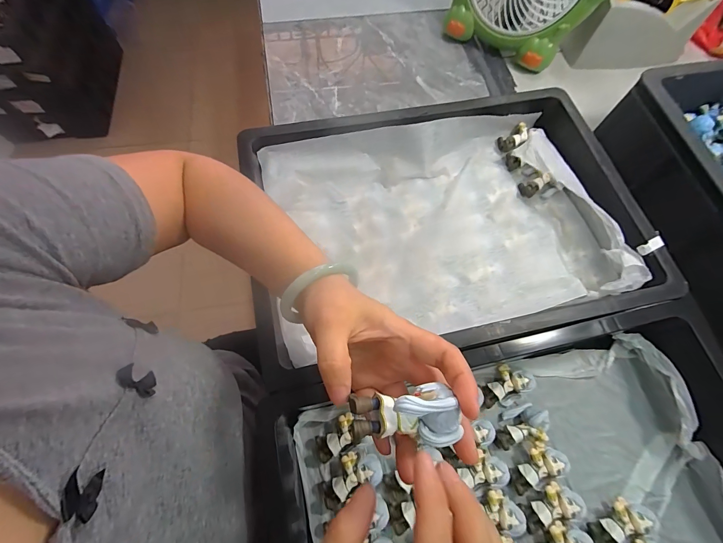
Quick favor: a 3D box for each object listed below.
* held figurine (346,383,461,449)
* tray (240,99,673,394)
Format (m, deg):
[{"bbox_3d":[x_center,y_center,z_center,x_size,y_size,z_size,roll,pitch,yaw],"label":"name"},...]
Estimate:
[{"bbox_3d":[0.025,0.076,0.171,0.058,0.025,0.029,4,71,1],"label":"held figurine"},{"bbox_3d":[0.102,-0.064,0.399,0.465,0.065,0.304,-12,71,-4],"label":"tray"}]

